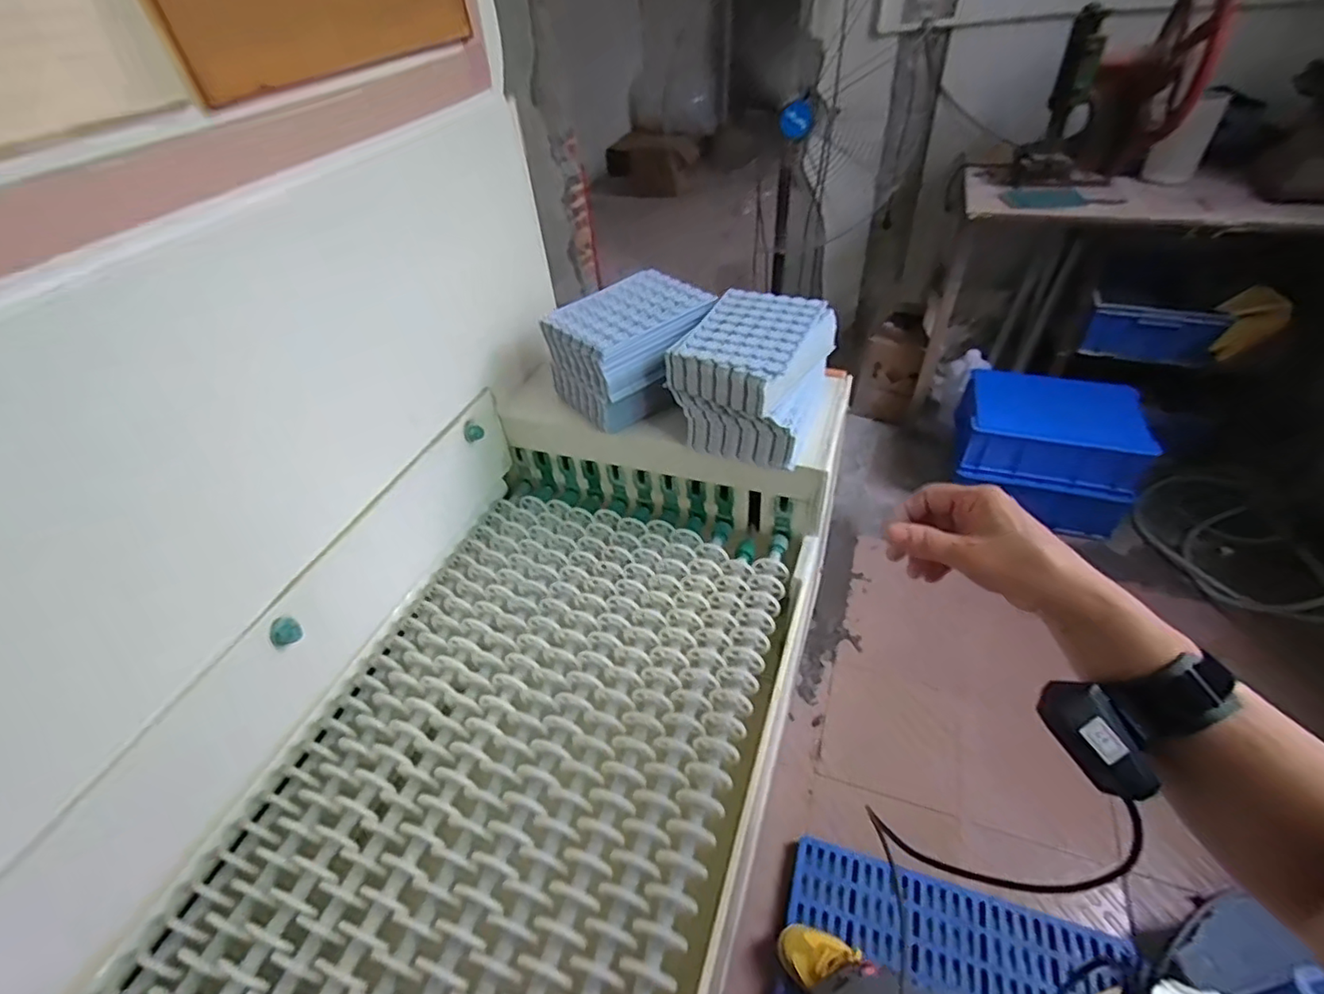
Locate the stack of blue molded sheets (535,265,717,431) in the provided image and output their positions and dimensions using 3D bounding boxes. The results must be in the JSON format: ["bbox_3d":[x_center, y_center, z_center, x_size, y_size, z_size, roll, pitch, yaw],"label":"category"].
[{"bbox_3d":[-0.032,-0.177,0.712,0.165,0.106,0.143,-32,49,-25],"label":"stack of blue molded sheets"}]

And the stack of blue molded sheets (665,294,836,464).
[{"bbox_3d":[0.108,-0.135,0.671,0.146,0.121,0.173,19,49,24],"label":"stack of blue molded sheets"}]

